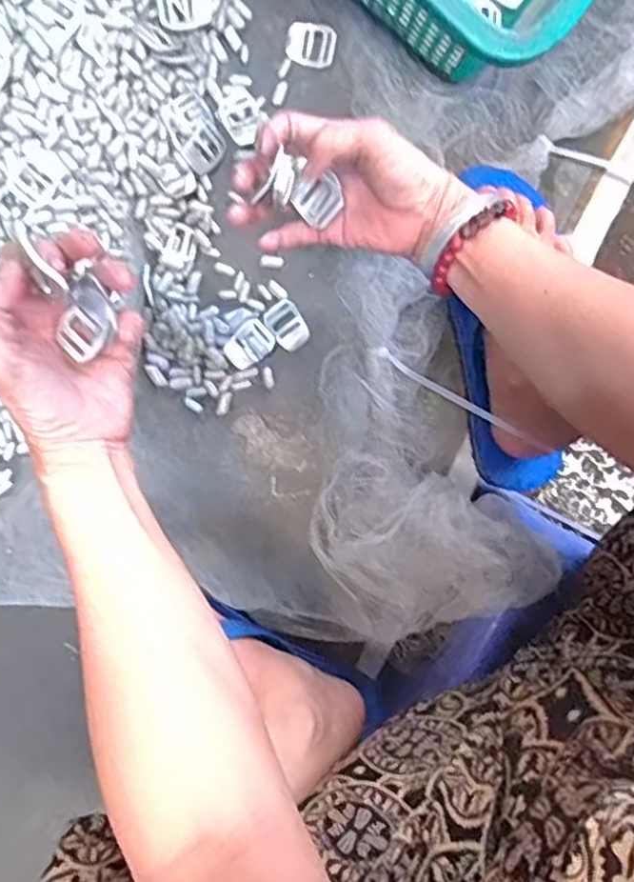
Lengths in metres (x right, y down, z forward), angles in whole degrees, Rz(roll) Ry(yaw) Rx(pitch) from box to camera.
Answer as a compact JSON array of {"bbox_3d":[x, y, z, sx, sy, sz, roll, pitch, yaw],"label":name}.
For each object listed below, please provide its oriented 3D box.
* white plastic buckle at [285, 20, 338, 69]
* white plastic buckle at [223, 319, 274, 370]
[{"bbox_3d":[-0.004,-0.308,0.520,0.039,0.004,0.030,17,105,5],"label":"white plastic buckle"},{"bbox_3d":[-0.055,-0.078,0.545,0.039,0.004,0.030,-38,98,-1],"label":"white plastic buckle"}]

